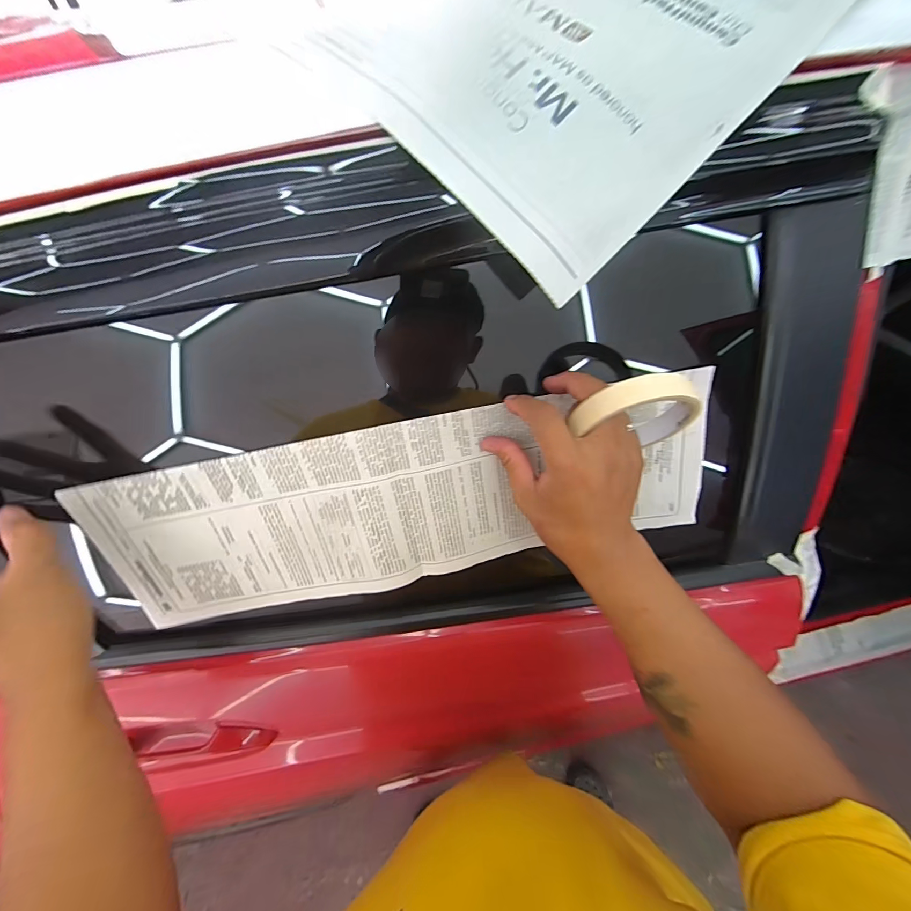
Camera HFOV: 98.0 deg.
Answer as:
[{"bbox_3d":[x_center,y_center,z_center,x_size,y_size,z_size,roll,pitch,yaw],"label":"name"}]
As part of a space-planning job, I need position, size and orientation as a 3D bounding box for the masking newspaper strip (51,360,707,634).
[{"bbox_3d":[-0.036,0.047,0.354,0.533,0.159,0.016,-11,26,-1],"label":"masking newspaper strip"}]

